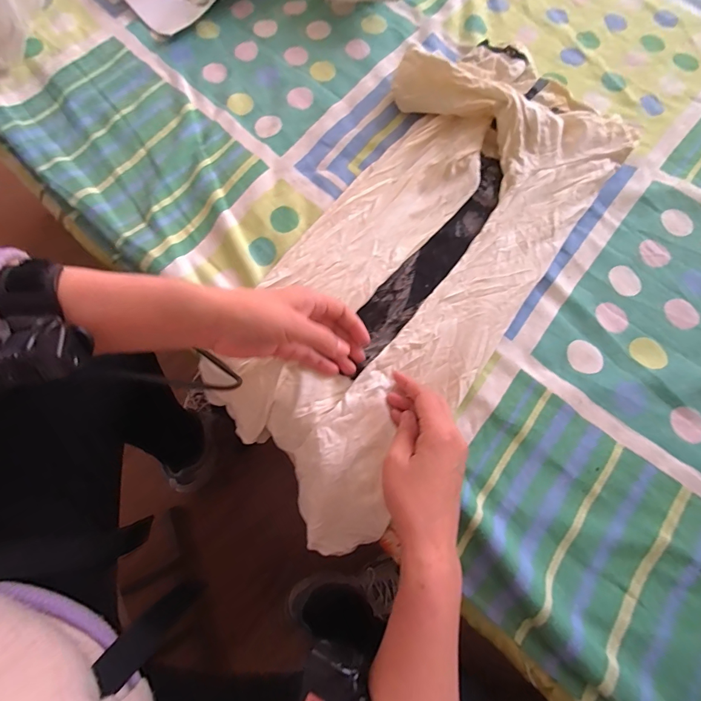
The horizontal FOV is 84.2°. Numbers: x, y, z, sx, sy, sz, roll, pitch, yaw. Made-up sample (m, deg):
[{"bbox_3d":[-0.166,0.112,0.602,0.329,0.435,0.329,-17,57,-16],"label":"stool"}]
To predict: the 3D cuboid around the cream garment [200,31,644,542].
[{"bbox_3d":[0.073,-0.102,0.420,0.255,0.064,0.586,30,79,10],"label":"cream garment"}]

